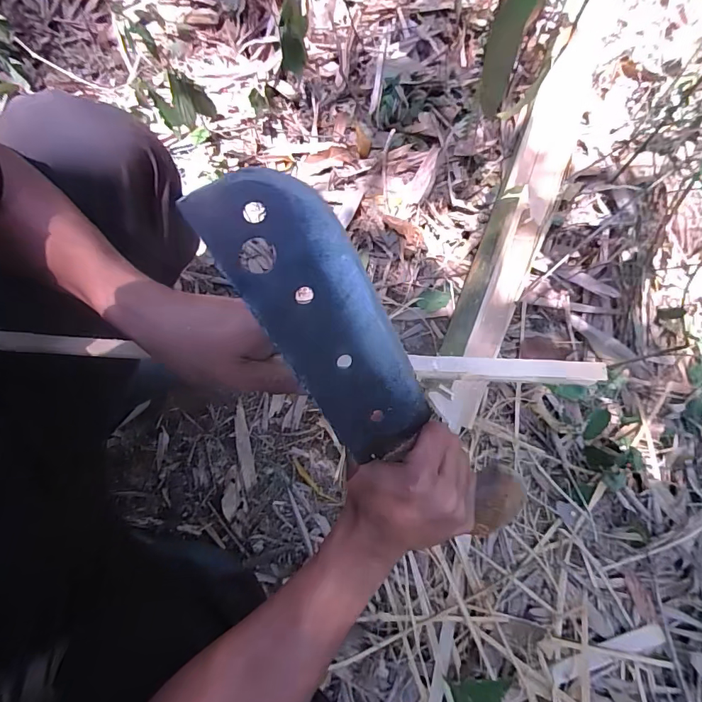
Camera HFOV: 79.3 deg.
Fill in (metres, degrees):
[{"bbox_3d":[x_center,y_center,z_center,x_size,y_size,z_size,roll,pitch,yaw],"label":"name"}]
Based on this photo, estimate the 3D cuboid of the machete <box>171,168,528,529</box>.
[{"bbox_3d":[0.027,0.036,0.298,0.080,0.022,0.351,-43,120,-8],"label":"machete"}]

